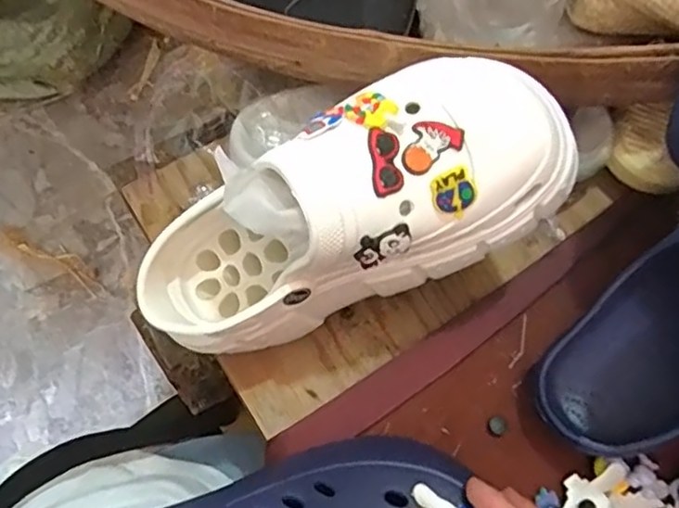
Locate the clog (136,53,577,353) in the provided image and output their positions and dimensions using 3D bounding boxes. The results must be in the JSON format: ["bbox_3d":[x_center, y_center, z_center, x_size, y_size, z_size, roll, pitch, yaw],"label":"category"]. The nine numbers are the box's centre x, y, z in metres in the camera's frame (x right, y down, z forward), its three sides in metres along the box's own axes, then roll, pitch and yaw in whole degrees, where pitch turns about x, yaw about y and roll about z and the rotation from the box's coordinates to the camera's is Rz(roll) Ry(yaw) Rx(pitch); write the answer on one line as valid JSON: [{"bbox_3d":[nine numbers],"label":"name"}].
[{"bbox_3d":[-0.002,-0.025,0.340,0.237,0.116,0.089,-27,68,21],"label":"clog"}]

